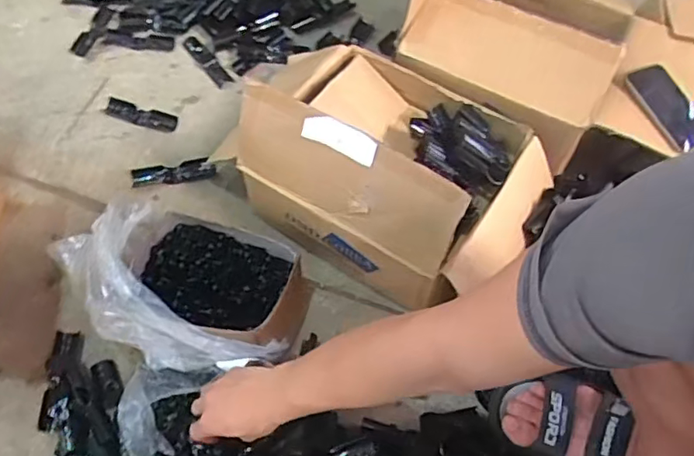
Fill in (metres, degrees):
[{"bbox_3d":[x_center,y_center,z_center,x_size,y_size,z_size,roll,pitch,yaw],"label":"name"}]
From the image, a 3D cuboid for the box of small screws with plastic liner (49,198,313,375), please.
[{"bbox_3d":[-0.218,0.080,0.751,0.310,0.137,0.199,17,61,7],"label":"box of small screws with plastic liner"}]

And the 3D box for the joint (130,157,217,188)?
[{"bbox_3d":[-0.276,-0.091,0.902,0.129,0.025,0.032,-10,61,-8],"label":"joint"}]

